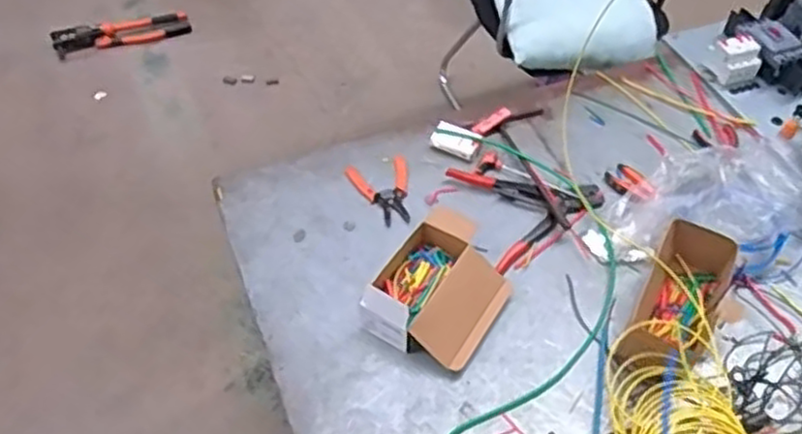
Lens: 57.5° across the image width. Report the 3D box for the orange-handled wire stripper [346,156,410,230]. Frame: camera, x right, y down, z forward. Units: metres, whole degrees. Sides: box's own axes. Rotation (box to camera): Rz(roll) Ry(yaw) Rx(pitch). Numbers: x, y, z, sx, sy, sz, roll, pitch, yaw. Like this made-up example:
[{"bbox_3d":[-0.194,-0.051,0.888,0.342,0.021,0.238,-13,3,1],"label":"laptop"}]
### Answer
[{"bbox_3d":[-0.030,-0.044,1.274,0.103,0.012,0.143,-12,53,-8],"label":"orange-handled wire stripper"}]

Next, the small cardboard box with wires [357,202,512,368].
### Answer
[{"bbox_3d":[0.065,0.106,1.115,0.177,0.074,0.226,27,57,20],"label":"small cardboard box with wires"}]

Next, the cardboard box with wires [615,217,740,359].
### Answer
[{"bbox_3d":[0.415,0.130,1.091,0.109,0.074,0.259,24,56,19],"label":"cardboard box with wires"}]

